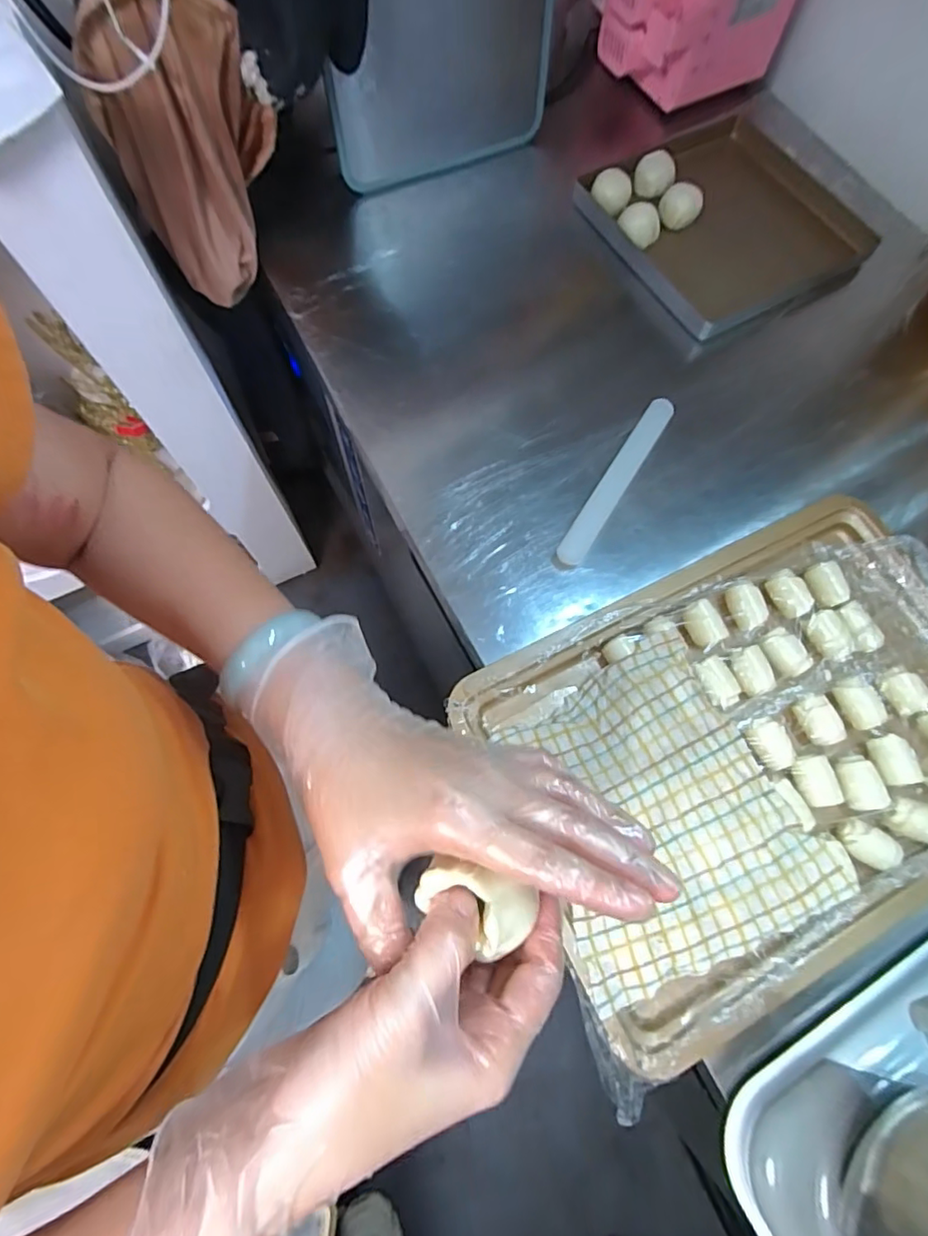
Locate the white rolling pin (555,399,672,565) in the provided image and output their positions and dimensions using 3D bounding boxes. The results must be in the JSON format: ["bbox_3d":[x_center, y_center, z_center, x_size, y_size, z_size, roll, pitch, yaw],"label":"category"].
[{"bbox_3d":[0.159,-0.145,0.596,0.027,0.021,0.213,32,74,9],"label":"white rolling pin"}]

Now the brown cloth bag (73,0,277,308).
[{"bbox_3d":[-0.289,-0.503,0.620,0.168,0.253,0.103,-23,74,-9],"label":"brown cloth bag"}]

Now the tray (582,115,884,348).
[{"bbox_3d":[0.330,-0.506,0.720,0.292,0.044,0.287,-27,74,-10],"label":"tray"}]

